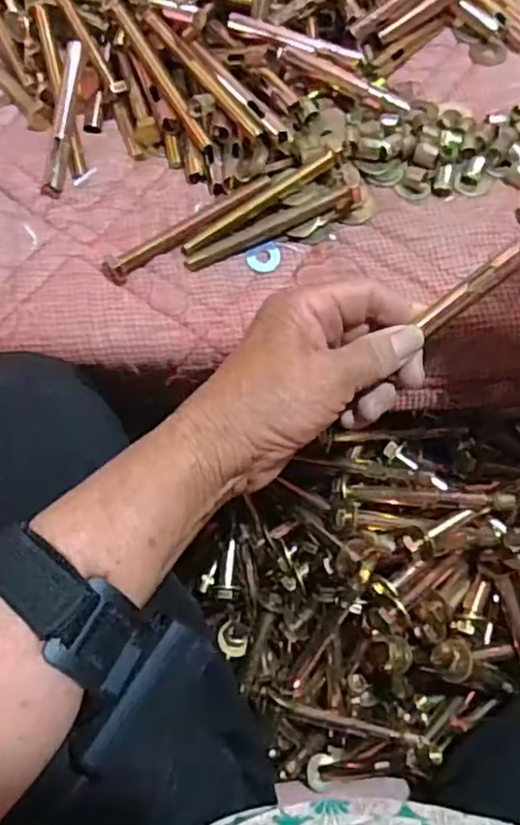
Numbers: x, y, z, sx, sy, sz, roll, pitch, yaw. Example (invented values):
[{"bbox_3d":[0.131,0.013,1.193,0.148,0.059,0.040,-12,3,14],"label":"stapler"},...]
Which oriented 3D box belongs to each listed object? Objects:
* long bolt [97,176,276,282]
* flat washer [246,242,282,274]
[{"bbox_3d":[-0.041,-0.107,0.379,0.107,0.011,0.015,-31,71,-12],"label":"long bolt"},{"bbox_3d":[0.003,-0.089,0.380,0.020,0.004,0.019,-3,78,-6],"label":"flat washer"}]

